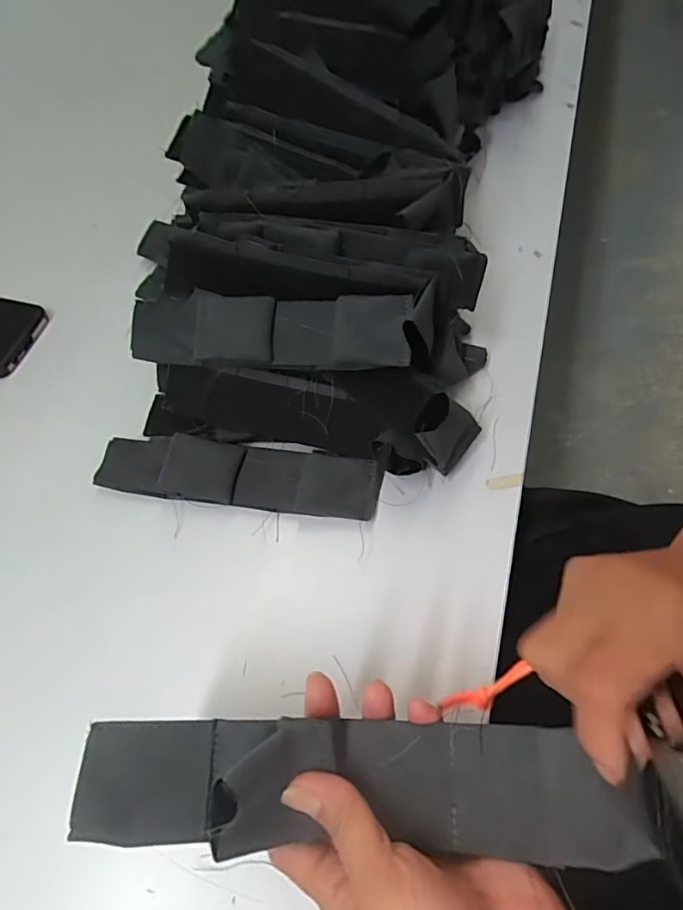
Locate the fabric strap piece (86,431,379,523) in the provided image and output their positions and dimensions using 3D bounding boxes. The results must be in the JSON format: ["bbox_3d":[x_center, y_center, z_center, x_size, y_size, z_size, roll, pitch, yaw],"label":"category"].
[{"bbox_3d":[-0.075,0.015,0.380,0.199,0.016,0.047,8,73,5],"label":"fabric strap piece"}]

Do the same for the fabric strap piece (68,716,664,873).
[{"bbox_3d":[0.000,0.130,0.206,0.209,0.043,0.045,-3,59,9],"label":"fabric strap piece"}]

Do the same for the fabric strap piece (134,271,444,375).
[{"bbox_3d":[-0.046,-0.087,0.357,0.211,0.021,0.052,2,89,11],"label":"fabric strap piece"}]

